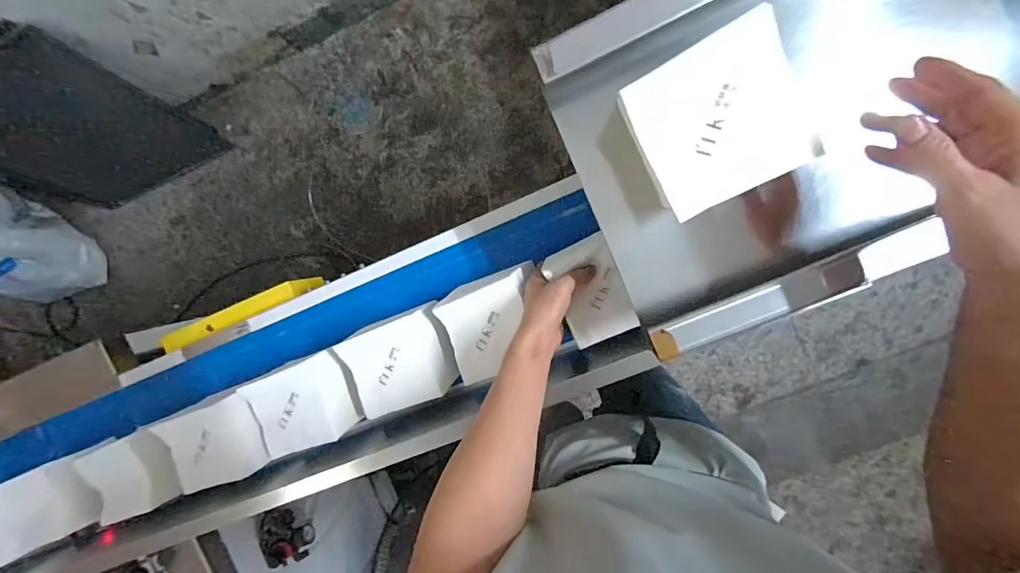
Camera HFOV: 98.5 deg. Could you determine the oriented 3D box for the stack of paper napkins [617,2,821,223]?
[{"bbox_3d":[0.158,-0.127,0.334,0.116,0.018,0.115,-26,91,9],"label":"stack of paper napkins"}]

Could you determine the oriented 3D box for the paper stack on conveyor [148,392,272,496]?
[{"bbox_3d":[-0.417,0.226,0.622,0.144,0.021,0.113,-22,92,9],"label":"paper stack on conveyor"}]

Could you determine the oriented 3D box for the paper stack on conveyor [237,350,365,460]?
[{"bbox_3d":[-0.289,0.166,0.614,0.127,0.035,0.113,-23,92,9],"label":"paper stack on conveyor"}]

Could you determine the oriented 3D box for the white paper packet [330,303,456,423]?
[{"bbox_3d":[-0.147,0.101,0.602,0.141,0.060,0.124,-17,93,9],"label":"white paper packet"}]

